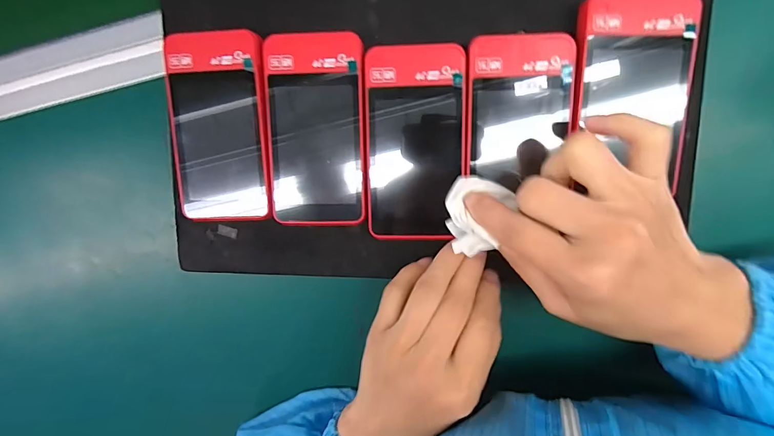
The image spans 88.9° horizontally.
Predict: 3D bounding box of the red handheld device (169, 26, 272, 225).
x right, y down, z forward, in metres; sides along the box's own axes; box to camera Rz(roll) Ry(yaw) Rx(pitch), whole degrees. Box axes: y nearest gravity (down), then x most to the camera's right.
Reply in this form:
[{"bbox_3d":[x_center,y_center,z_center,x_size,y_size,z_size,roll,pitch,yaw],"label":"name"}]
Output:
[{"bbox_3d":[-0.107,-0.056,0.260,0.062,0.024,0.118,1,98,5],"label":"red handheld device"}]

